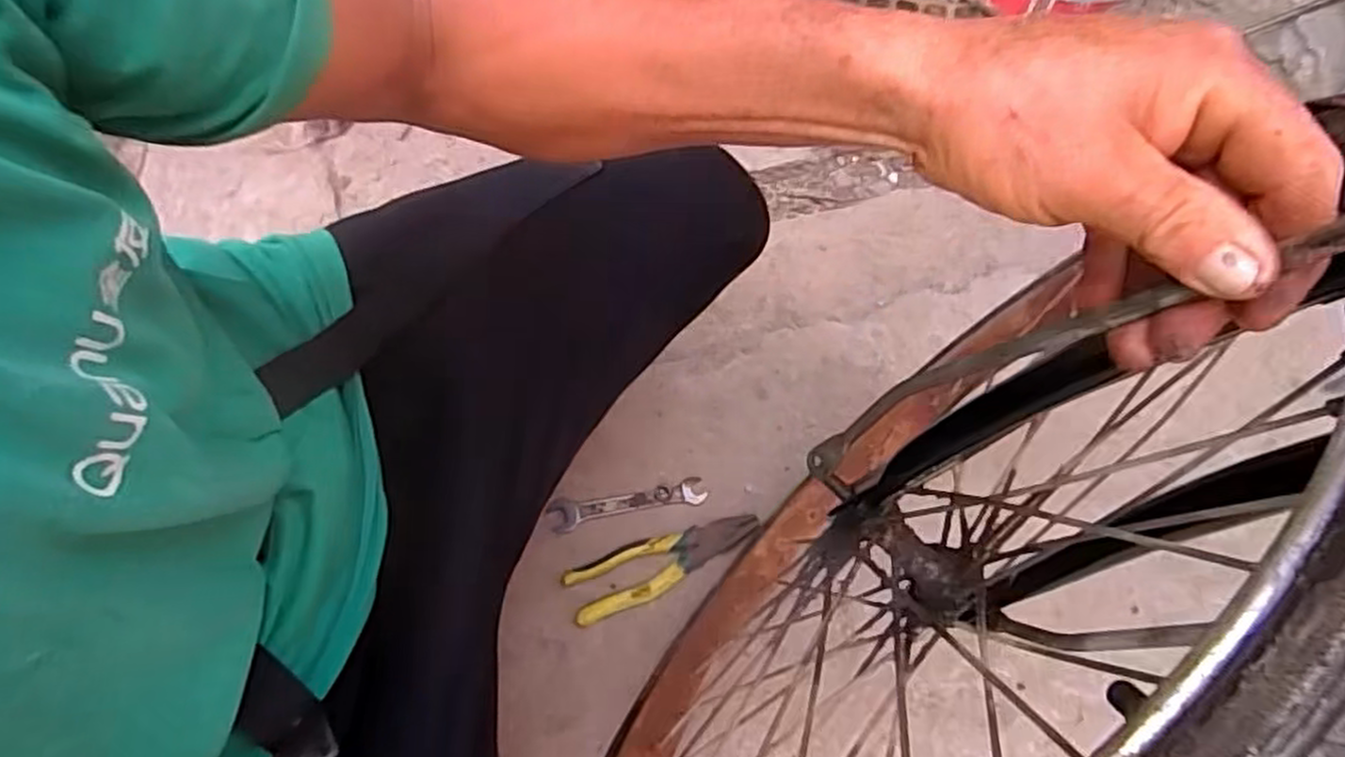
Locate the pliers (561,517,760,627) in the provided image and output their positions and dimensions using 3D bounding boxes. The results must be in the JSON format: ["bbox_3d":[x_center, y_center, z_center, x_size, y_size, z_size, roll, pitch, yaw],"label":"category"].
[{"bbox_3d":[-0.007,0.182,0.737,0.194,0.015,0.055,-20,68,-5],"label":"pliers"}]

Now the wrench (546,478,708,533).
[{"bbox_3d":[-0.047,0.130,0.772,0.155,0.007,0.032,-10,67,-1],"label":"wrench"}]

